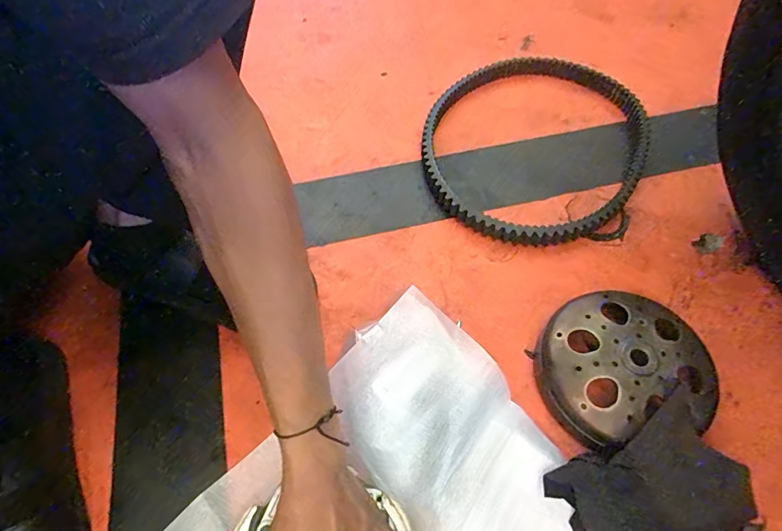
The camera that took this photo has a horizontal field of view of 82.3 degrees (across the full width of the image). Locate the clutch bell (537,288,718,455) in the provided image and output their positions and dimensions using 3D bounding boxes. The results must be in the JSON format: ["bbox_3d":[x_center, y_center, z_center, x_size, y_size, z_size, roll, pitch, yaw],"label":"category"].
[{"bbox_3d":[0.217,0.094,0.430,0.152,0.055,0.142,0,59,0],"label":"clutch bell"}]

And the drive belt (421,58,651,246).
[{"bbox_3d":[0.192,-0.171,0.594,0.282,0.030,0.336,20,61,12],"label":"drive belt"}]

